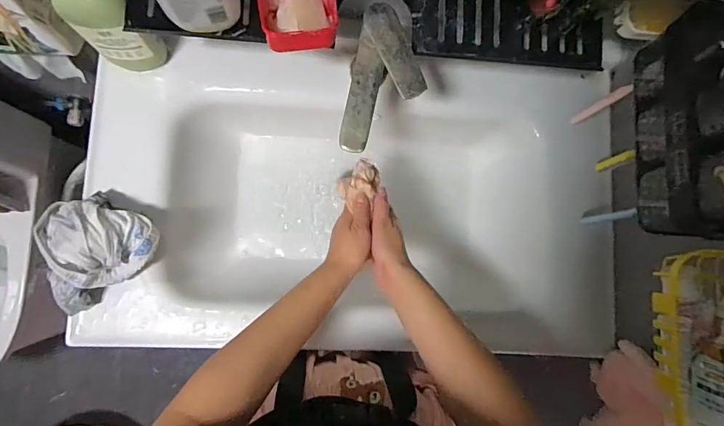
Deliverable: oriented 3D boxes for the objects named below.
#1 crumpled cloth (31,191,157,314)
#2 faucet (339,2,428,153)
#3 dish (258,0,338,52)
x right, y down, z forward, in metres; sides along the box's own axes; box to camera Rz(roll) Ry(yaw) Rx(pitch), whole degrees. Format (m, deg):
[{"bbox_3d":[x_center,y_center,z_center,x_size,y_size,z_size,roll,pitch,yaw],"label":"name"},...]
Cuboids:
[{"bbox_3d":[-0.369,0.038,0.551,0.154,0.083,0.135,-35,89,-7],"label":"crumpled cloth"},{"bbox_3d":[0.026,-0.168,0.498,0.102,0.050,0.184,9,84,-4],"label":"faucet"},{"bbox_3d":[-0.075,-0.240,0.480,0.089,0.036,0.102,-8,85,-6],"label":"dish"}]

